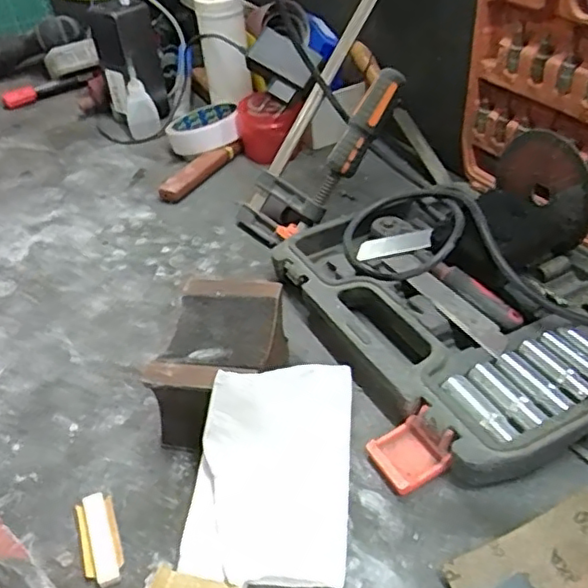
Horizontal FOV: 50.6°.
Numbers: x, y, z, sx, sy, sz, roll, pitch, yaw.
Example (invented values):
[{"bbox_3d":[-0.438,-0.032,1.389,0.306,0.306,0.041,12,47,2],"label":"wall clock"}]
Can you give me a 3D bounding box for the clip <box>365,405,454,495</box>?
[{"bbox_3d":[0.064,0.087,0.348,0.036,0.025,0.038,-22,43,-20],"label":"clip"}]

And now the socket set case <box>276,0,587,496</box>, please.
[{"bbox_3d":[0.112,-0.067,0.386,0.236,0.219,0.260,-21,43,-19],"label":"socket set case"}]

